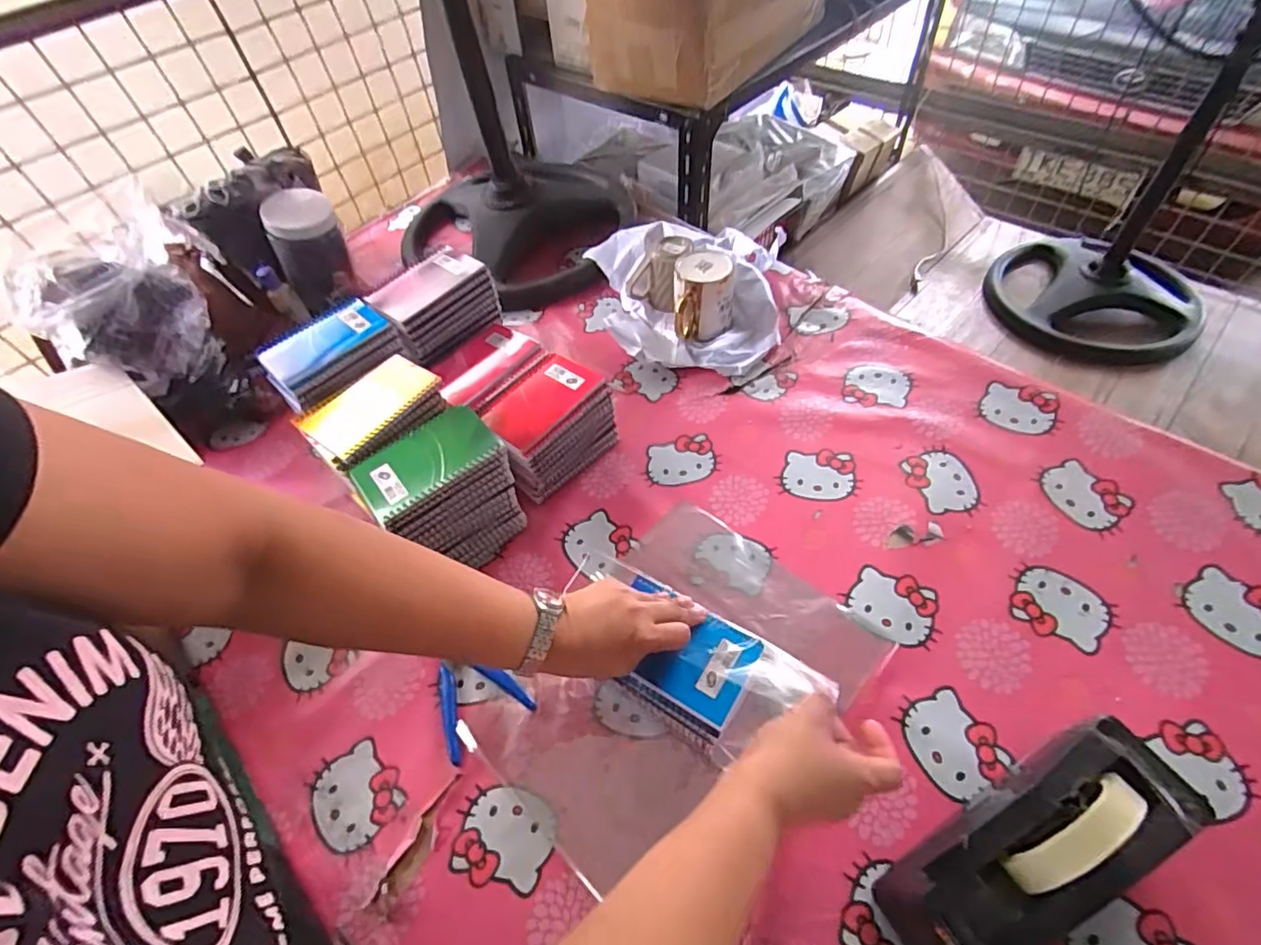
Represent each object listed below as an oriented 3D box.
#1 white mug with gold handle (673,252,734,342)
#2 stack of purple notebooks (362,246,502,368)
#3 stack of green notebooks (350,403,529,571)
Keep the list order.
[{"bbox_3d":[0.099,-0.240,0.790,0.081,0.091,0.095,-1,53,5],"label":"white mug with gold handle"},{"bbox_3d":[-0.241,-0.209,0.733,0.092,0.078,0.141,34,64,27],"label":"stack of purple notebooks"},{"bbox_3d":[-0.190,0.022,0.612,0.115,0.142,0.095,-37,58,-21],"label":"stack of green notebooks"}]

